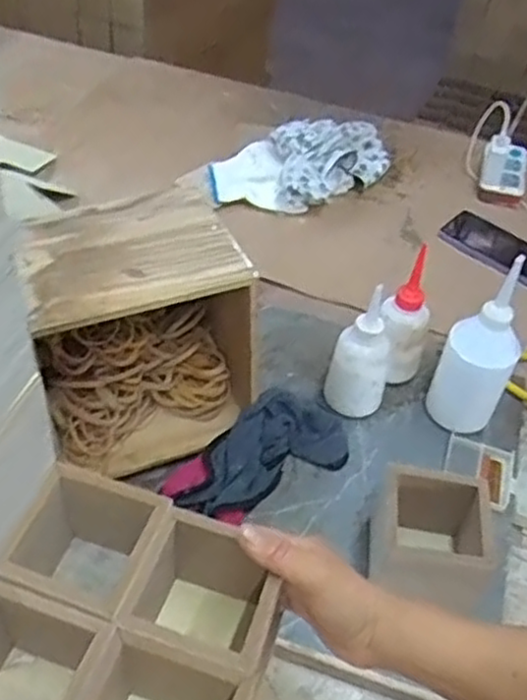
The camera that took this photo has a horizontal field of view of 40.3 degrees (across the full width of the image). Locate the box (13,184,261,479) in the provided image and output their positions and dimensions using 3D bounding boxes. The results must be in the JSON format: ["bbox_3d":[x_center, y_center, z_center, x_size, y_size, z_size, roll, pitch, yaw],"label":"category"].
[{"bbox_3d":[-0.125,-0.012,0.696,0.202,0.211,0.166,-15,50,-20],"label":"box"}]

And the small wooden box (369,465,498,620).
[{"bbox_3d":[0.145,0.171,0.641,0.094,0.096,0.092,9,46,1],"label":"small wooden box"}]

